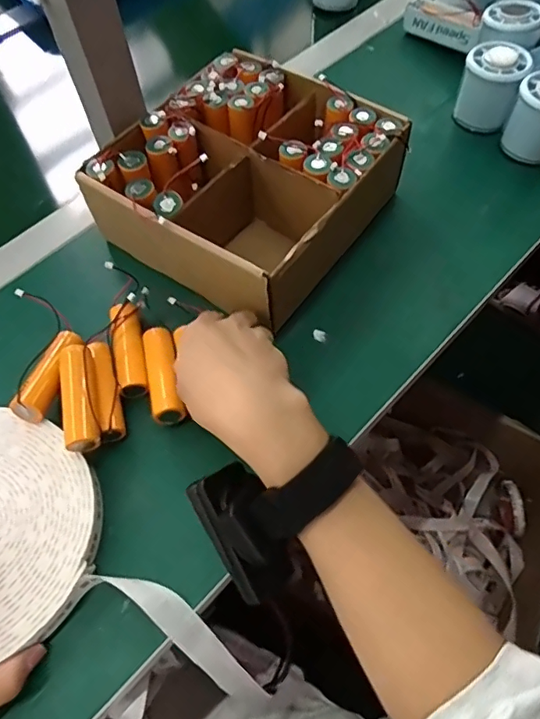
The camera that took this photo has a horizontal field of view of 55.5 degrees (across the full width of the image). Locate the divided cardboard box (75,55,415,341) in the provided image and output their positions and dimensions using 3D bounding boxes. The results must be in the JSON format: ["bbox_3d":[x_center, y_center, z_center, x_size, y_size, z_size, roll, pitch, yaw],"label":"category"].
[{"bbox_3d":[-0.013,-0.147,0.428,0.183,0.085,0.207,32,66,19],"label":"divided cardboard box"}]

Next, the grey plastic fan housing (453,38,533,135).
[{"bbox_3d":[0.209,-0.258,0.488,0.055,0.062,0.052,21,63,13],"label":"grey plastic fan housing"}]

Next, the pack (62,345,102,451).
[{"bbox_3d":[-0.127,0.025,0.345,0.021,0.016,0.073,-13,60,-5],"label":"pack"}]

